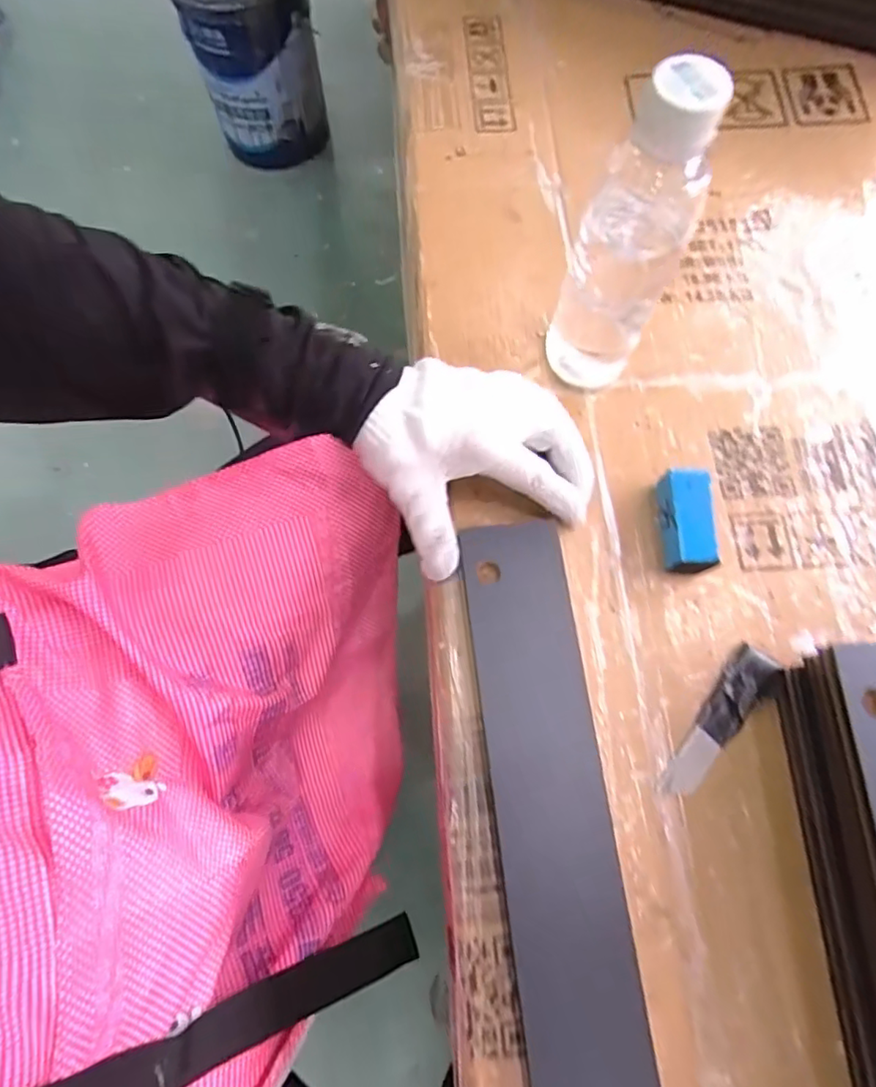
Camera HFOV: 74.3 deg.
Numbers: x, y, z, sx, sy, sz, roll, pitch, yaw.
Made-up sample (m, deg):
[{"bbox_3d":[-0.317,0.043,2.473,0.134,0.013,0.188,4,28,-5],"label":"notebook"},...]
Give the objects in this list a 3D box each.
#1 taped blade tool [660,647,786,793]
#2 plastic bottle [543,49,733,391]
[{"bbox_3d":[0.162,0.104,0.332,0.024,0.008,0.099,36,77,9],"label":"taped blade tool"},{"bbox_3d":[0.102,-0.156,0.316,0.051,0.184,0.047,23,75,6],"label":"plastic bottle"}]

